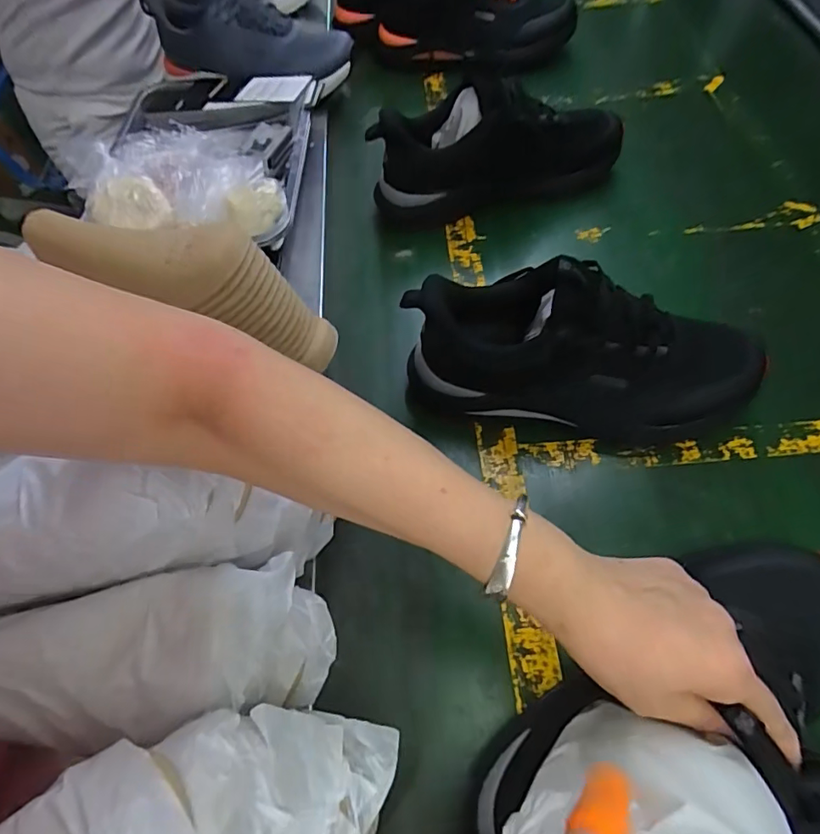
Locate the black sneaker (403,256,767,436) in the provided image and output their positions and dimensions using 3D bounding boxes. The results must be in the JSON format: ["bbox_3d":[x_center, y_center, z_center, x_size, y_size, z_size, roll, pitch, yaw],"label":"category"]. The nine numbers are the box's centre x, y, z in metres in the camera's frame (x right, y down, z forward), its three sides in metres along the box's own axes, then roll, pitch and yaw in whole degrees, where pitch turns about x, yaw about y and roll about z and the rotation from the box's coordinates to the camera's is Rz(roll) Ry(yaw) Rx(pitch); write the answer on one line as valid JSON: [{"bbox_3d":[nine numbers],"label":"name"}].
[{"bbox_3d":[0.155,-0.065,0.450,0.303,0.157,0.094,4,61,9],"label":"black sneaker"}]

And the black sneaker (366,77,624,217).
[{"bbox_3d":[0.105,-0.331,0.625,0.305,0.141,0.097,-12,61,-1],"label":"black sneaker"}]

